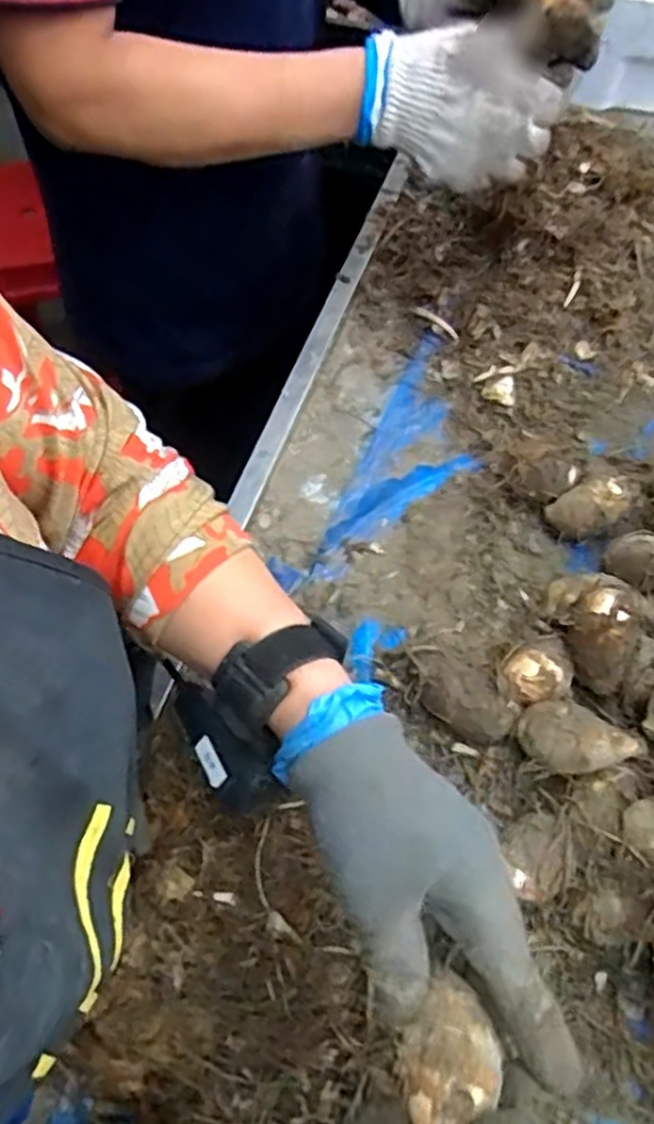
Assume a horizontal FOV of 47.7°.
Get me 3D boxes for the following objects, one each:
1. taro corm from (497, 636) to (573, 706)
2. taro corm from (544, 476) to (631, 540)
[{"bbox_3d":[0.135,0.074,0.483,0.041,0.038,0.054,33,68,17],"label":"taro corm"},{"bbox_3d":[0.192,-0.038,0.545,0.048,0.042,0.041,-32,66,-14],"label":"taro corm"}]

